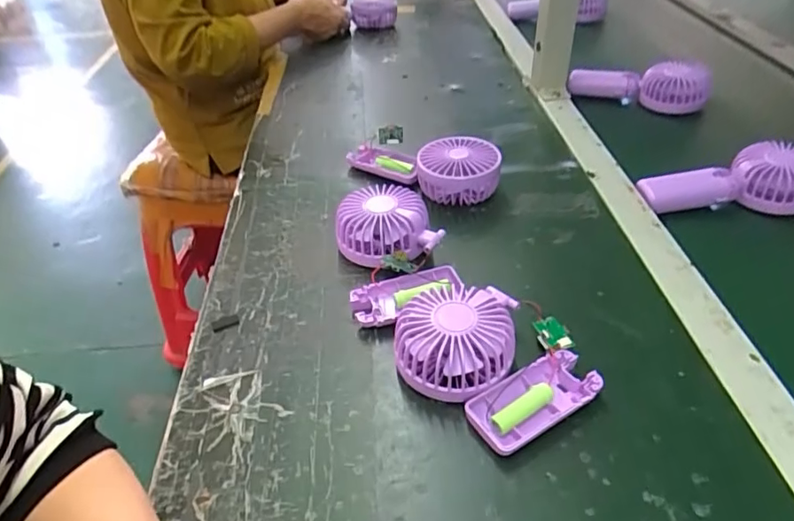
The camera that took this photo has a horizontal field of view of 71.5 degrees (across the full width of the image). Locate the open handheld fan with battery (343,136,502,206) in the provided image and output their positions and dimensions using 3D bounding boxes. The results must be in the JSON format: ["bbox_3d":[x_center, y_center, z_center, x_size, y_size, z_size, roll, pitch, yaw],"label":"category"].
[{"bbox_3d":[0.030,-0.112,0.609,0.174,0.045,0.080,30,50,34],"label":"open handheld fan with battery"}]

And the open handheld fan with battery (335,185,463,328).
[{"bbox_3d":[-0.002,-0.008,0.486,0.093,0.047,0.149,-10,40,-8],"label":"open handheld fan with battery"}]

